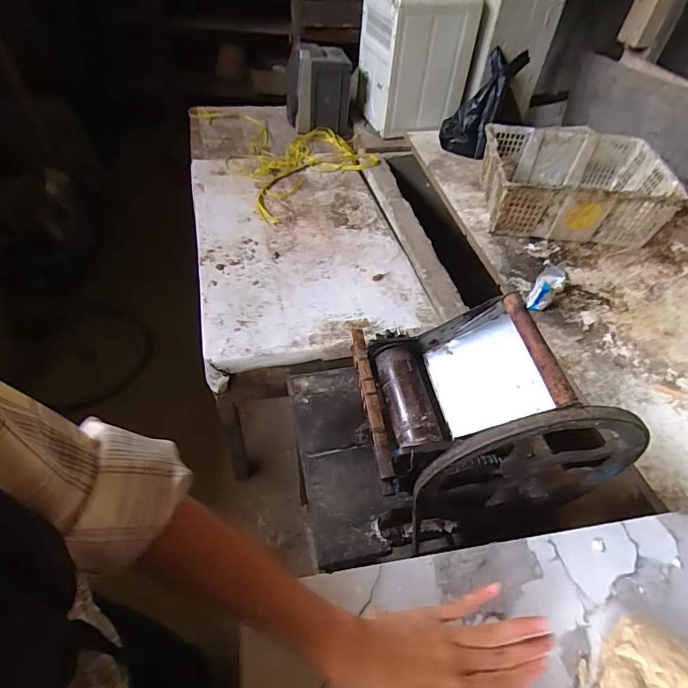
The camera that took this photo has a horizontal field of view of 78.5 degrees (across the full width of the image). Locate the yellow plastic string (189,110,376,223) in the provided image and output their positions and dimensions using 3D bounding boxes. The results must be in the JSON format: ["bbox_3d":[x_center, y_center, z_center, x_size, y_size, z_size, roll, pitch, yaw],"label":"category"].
[{"bbox_3d":[-0.200,-0.719,1.521,0.493,0.041,0.813,-21,54,-20],"label":"yellow plastic string"}]

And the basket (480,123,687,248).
[{"bbox_3d":[0.654,-0.455,1.218,0.484,0.173,0.343,5,49,1],"label":"basket"}]

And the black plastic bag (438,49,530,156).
[{"bbox_3d":[0.466,-0.796,1.401,0.103,0.341,0.173,4,41,-39],"label":"black plastic bag"}]

